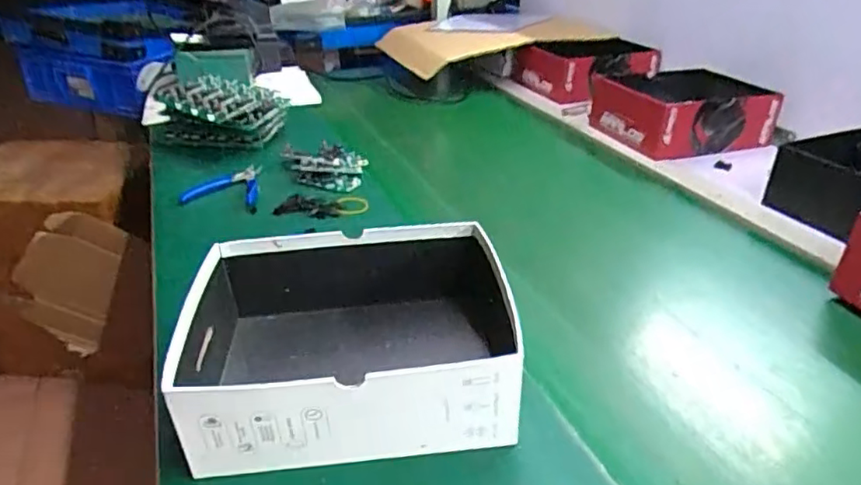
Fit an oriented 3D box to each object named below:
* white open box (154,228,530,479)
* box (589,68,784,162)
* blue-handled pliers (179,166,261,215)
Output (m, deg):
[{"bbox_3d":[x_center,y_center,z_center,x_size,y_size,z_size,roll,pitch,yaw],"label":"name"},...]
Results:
[{"bbox_3d":[-0.063,0.077,0.495,0.262,0.091,0.192,-3,30,-5],"label":"white open box"},{"bbox_3d":[0.427,-0.223,1.036,0.247,0.097,0.209,-10,31,-17],"label":"box"},{"bbox_3d":[-0.293,-0.072,0.837,0.104,0.027,0.112,-5,30,-8],"label":"blue-handled pliers"}]

